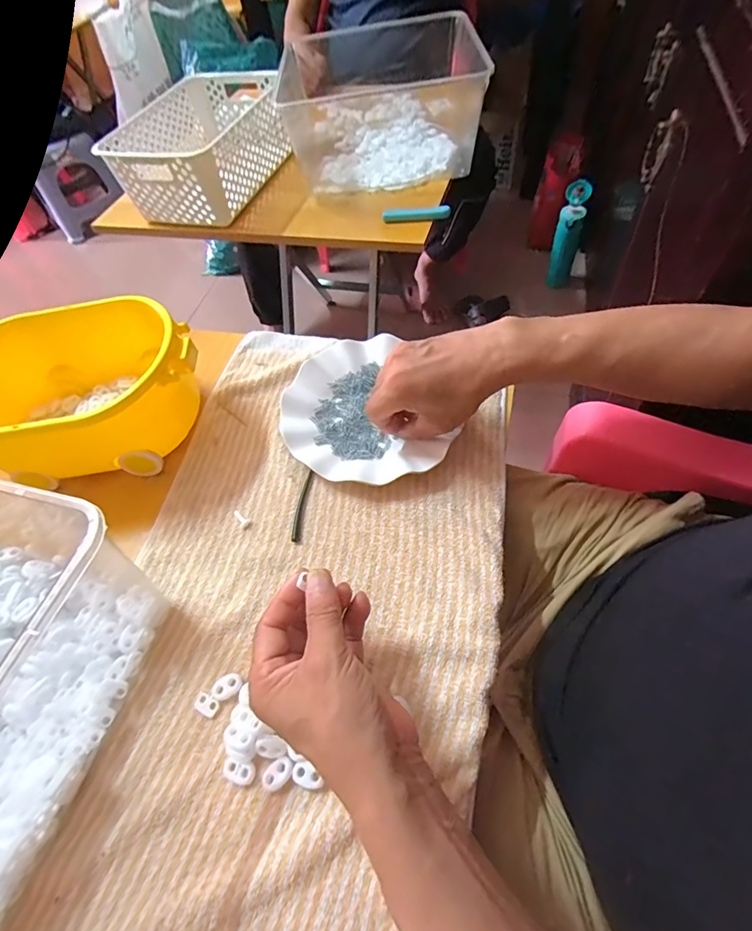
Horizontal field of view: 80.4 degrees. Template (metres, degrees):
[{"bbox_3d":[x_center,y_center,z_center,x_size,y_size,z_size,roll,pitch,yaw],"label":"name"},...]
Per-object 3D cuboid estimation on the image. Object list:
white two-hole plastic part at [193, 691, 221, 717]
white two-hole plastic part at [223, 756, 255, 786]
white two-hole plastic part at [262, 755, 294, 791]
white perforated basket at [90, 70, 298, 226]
[{"bbox_3d":[-0.126,0.178,0.332,0.018,0.004,0.012,18,62,19],"label":"white two-hole plastic part"},{"bbox_3d":[-0.094,0.207,0.303,0.023,0.006,0.014,10,59,14],"label":"white two-hole plastic part"},{"bbox_3d":[-0.066,0.207,0.300,0.022,0.004,0.015,-39,60,-16],"label":"white two-hole plastic part"},{"bbox_3d":[-0.281,-0.552,0.752,0.225,0.094,0.324,10,59,14],"label":"white perforated basket"}]

